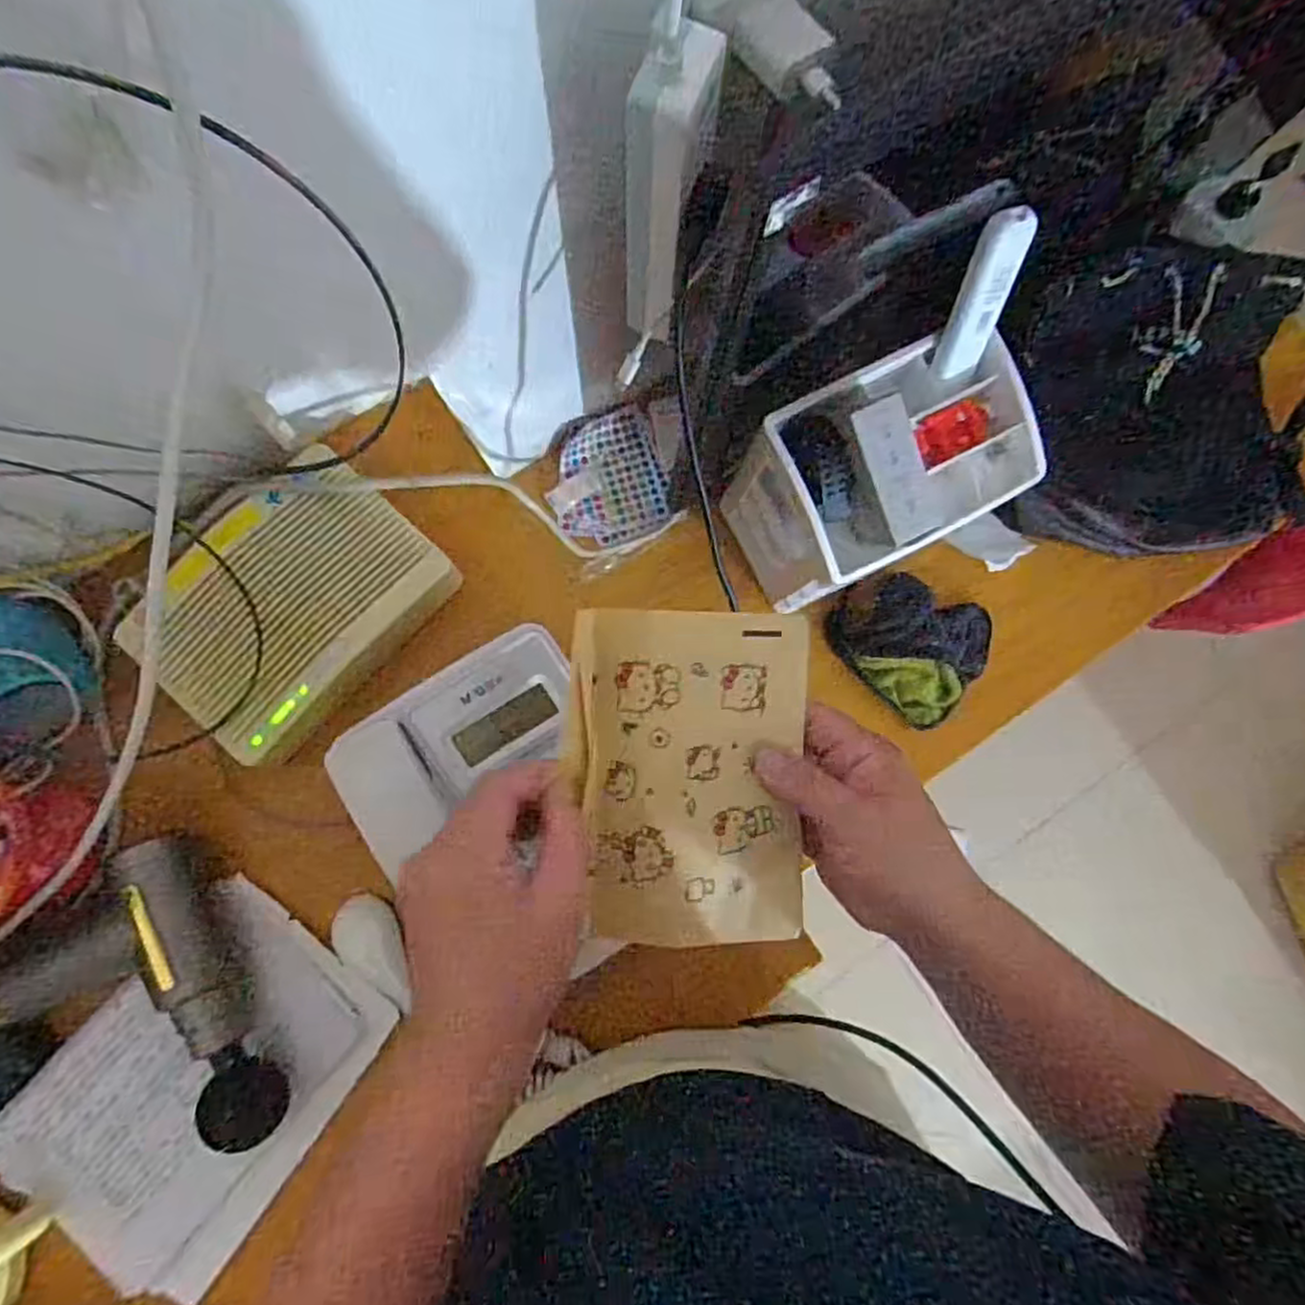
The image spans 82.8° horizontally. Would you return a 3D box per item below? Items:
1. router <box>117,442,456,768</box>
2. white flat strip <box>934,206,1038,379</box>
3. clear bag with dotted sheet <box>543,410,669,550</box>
[{"bbox_3d":[-0.233,-0.033,0.470,0.127,0.027,0.177,43,82,4],"label":"router"},{"bbox_3d":[0.233,-0.249,0.522,0.036,0.110,0.013,6,47,-2],"label":"white flat strip"},{"bbox_3d":[-0.048,-0.178,0.774,0.117,0.026,0.122,-22,83,-6],"label":"clear bag with dotted sheet"}]

